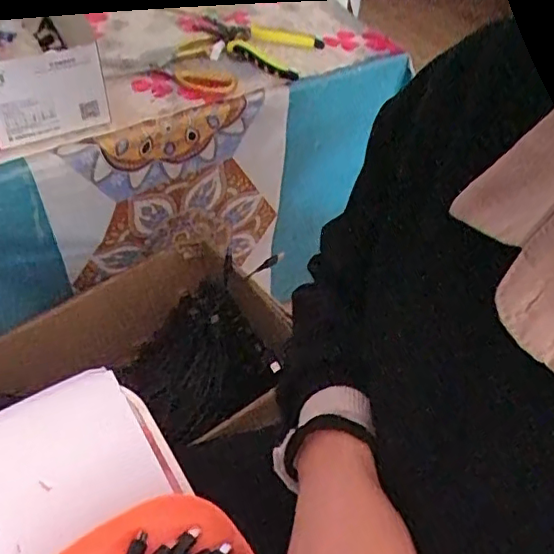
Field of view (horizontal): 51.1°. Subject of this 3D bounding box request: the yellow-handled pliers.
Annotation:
[{"bbox_3d":[-0.025,-0.317,0.780,0.152,0.027,0.099,18,50,10],"label":"yellow-handled pliers"}]

